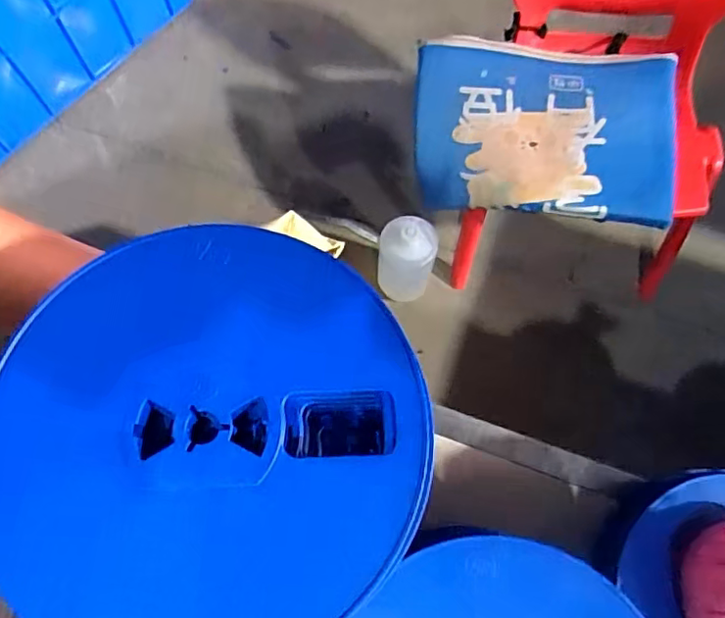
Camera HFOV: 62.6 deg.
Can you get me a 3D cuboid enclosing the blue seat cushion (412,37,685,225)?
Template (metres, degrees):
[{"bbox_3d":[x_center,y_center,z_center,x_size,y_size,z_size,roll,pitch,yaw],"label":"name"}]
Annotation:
[{"bbox_3d":[0.248,-0.255,0.856,0.351,0.112,0.252,9,73,1],"label":"blue seat cushion"}]

